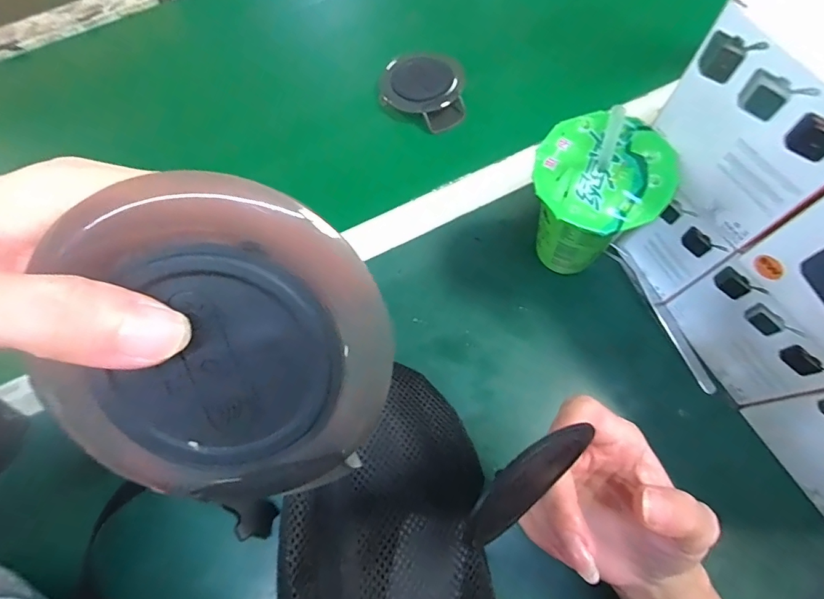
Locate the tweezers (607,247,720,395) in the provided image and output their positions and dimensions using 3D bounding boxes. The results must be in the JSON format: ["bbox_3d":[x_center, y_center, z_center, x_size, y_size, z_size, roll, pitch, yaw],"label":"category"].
[{"bbox_3d":[0.215,0.012,0.390,0.013,0.011,0.145,-25,70,-7],"label":"tweezers"}]

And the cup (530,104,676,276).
[{"bbox_3d":[0.127,-0.067,0.336,0.083,0.144,0.084,-1,69,2],"label":"cup"}]

